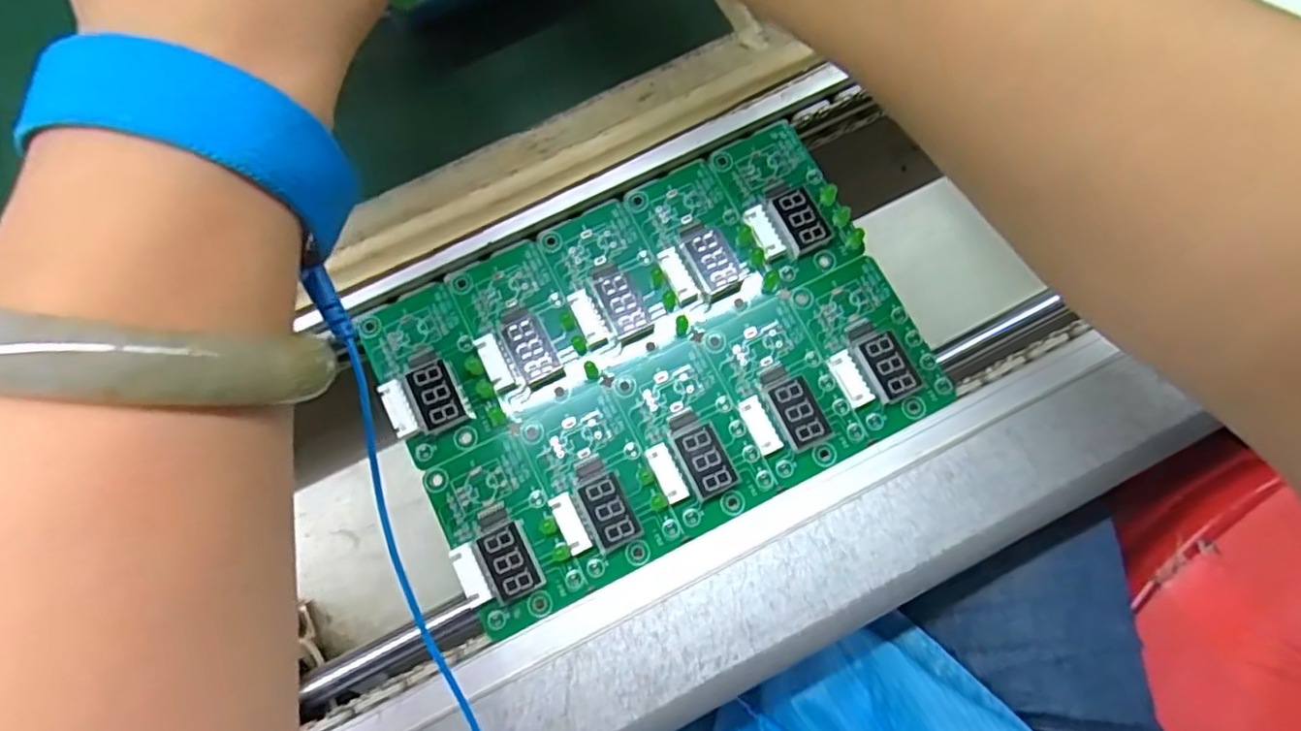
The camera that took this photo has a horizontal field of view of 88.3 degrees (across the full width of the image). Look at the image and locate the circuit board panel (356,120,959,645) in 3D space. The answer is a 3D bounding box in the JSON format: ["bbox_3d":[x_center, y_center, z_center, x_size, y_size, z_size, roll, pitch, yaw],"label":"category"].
[{"bbox_3d":[0.001,-0.003,0.240,0.179,0.009,0.123,-27,78,-6],"label":"circuit board panel"}]

